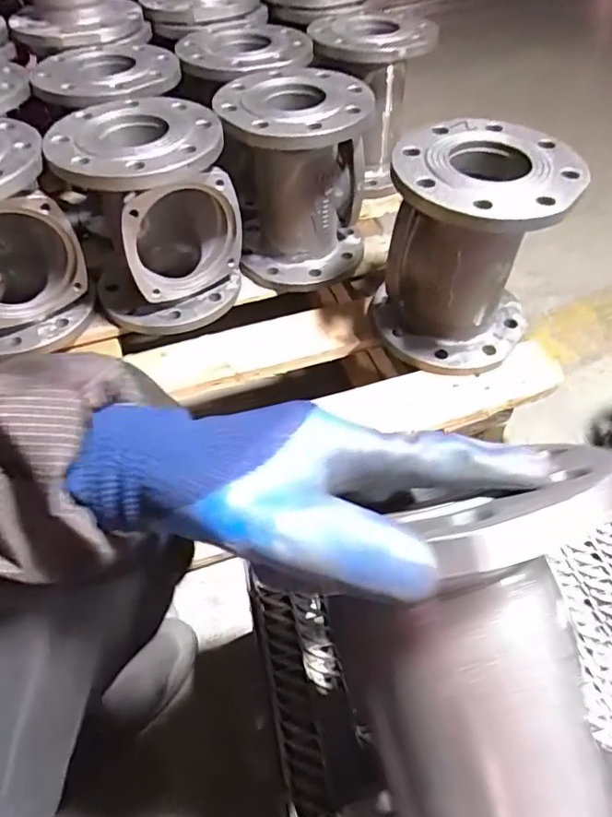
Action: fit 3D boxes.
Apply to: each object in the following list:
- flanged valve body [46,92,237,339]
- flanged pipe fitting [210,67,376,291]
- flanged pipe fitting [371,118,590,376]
[{"bbox_3d":[-0.189,-0.241,0.697,0.197,0.217,0.183,-12,53,-11],"label":"flanged valve body"},{"bbox_3d":[-0.015,-0.313,0.751,0.186,0.223,0.197,-1,51,-2],"label":"flanged pipe fitting"},{"bbox_3d":[0.180,-0.180,0.634,0.184,0.218,0.172,1,51,-1],"label":"flanged pipe fitting"}]

